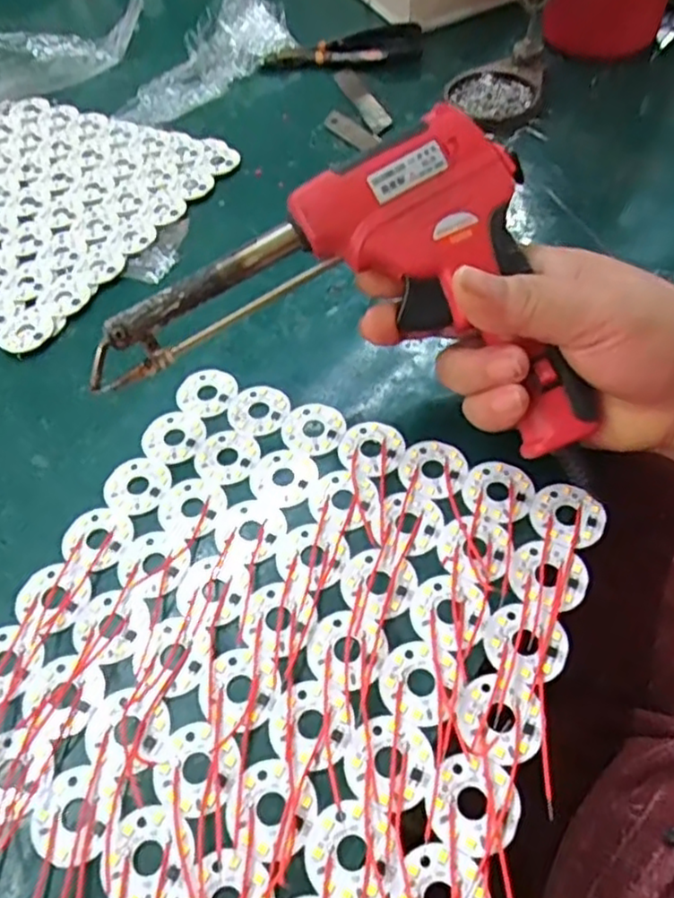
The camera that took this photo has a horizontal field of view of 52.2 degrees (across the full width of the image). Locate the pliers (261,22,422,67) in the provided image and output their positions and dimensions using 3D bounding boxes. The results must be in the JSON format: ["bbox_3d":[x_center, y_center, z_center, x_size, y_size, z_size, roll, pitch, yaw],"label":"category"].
[{"bbox_3d":[0.005,-0.325,0.559,0.125,0.008,0.054,-7,54,1],"label":"pliers"}]

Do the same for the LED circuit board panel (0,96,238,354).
[{"bbox_3d":[-0.211,-0.169,0.468,0.213,0.004,0.216,21,59,19],"label":"LED circuit board panel"}]

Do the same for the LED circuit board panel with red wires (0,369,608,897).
[{"bbox_3d":[-0.023,0.068,0.278,0.213,0.004,0.211,19,58,18],"label":"LED circuit board panel with red wires"}]

